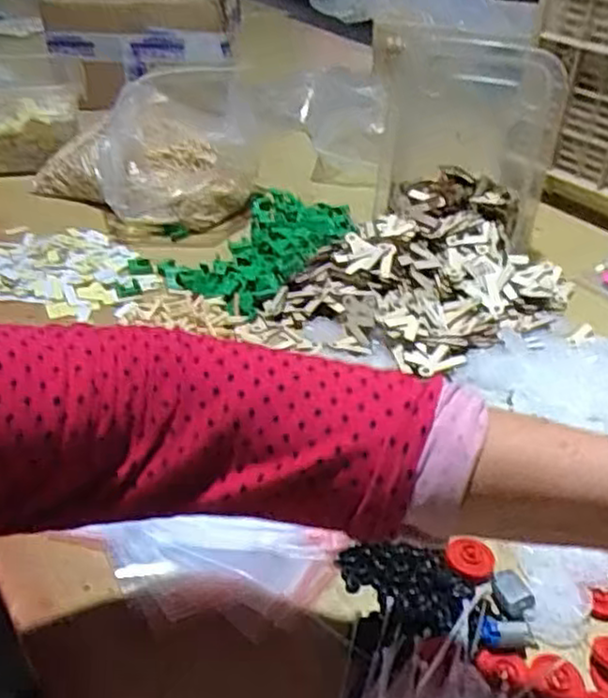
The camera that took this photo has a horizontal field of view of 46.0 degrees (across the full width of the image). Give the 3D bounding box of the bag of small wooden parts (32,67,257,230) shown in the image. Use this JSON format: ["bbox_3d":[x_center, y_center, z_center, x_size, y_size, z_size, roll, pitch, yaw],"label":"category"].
[{"bbox_3d":[-0.188,-0.278,0.929,0.241,0.147,0.214,29,42,31],"label":"bag of small wooden parts"}]

